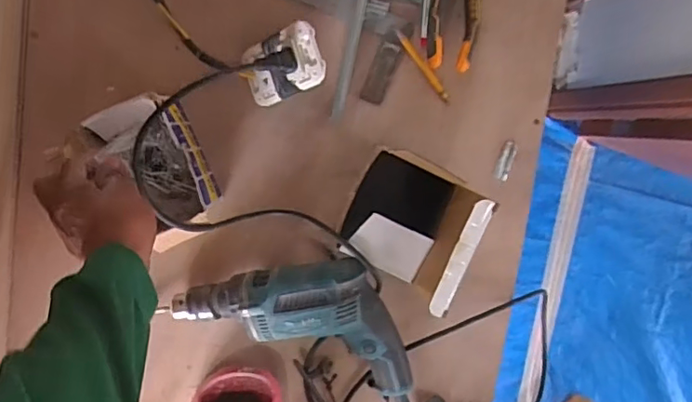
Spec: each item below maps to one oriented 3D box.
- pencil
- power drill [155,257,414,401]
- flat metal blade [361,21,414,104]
[{"bbox_3d":[0.089,-0.156,0.646,0.011,0.008,0.098,-38,97,3],"label":"pencil"},{"bbox_3d":[-0.030,0.134,0.641,0.320,0.088,0.184,24,96,-5],"label":"power drill"},{"bbox_3d":[0.045,-0.159,0.639,0.027,0.008,0.097,24,94,-10],"label":"flat metal blade"}]

